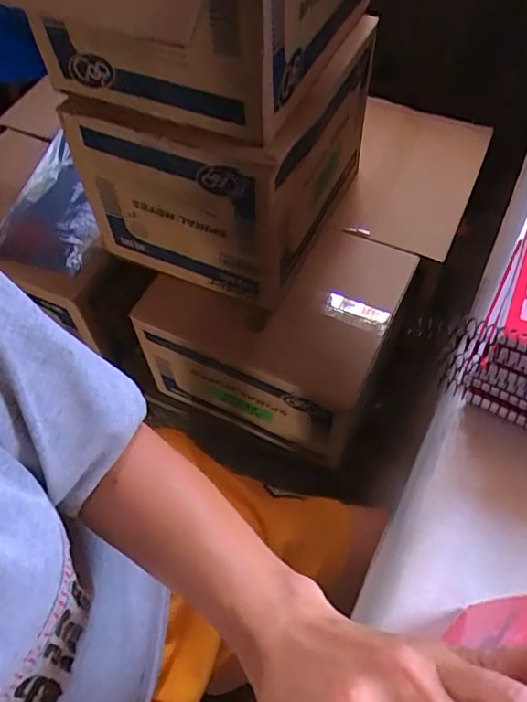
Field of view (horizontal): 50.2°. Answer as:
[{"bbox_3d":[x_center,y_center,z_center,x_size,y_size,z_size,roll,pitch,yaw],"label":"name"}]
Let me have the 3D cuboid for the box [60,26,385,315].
[{"bbox_3d":[-0.051,-0.342,0.947,0.340,0.291,0.380,22,60,14],"label":"box"}]

